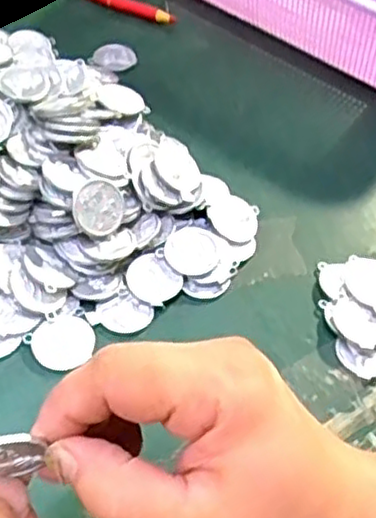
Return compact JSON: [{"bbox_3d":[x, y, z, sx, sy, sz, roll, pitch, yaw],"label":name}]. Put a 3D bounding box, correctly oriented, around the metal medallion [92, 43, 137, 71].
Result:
[{"bbox_3d":[-0.052,-0.145,0.495,0.030,0.006,0.024,4,49,-4],"label":"metal medallion"}]

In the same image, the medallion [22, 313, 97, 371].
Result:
[{"bbox_3d":[-0.060,0.040,0.340,0.030,0.004,0.028,-34,61,-30],"label":"medallion"}]

